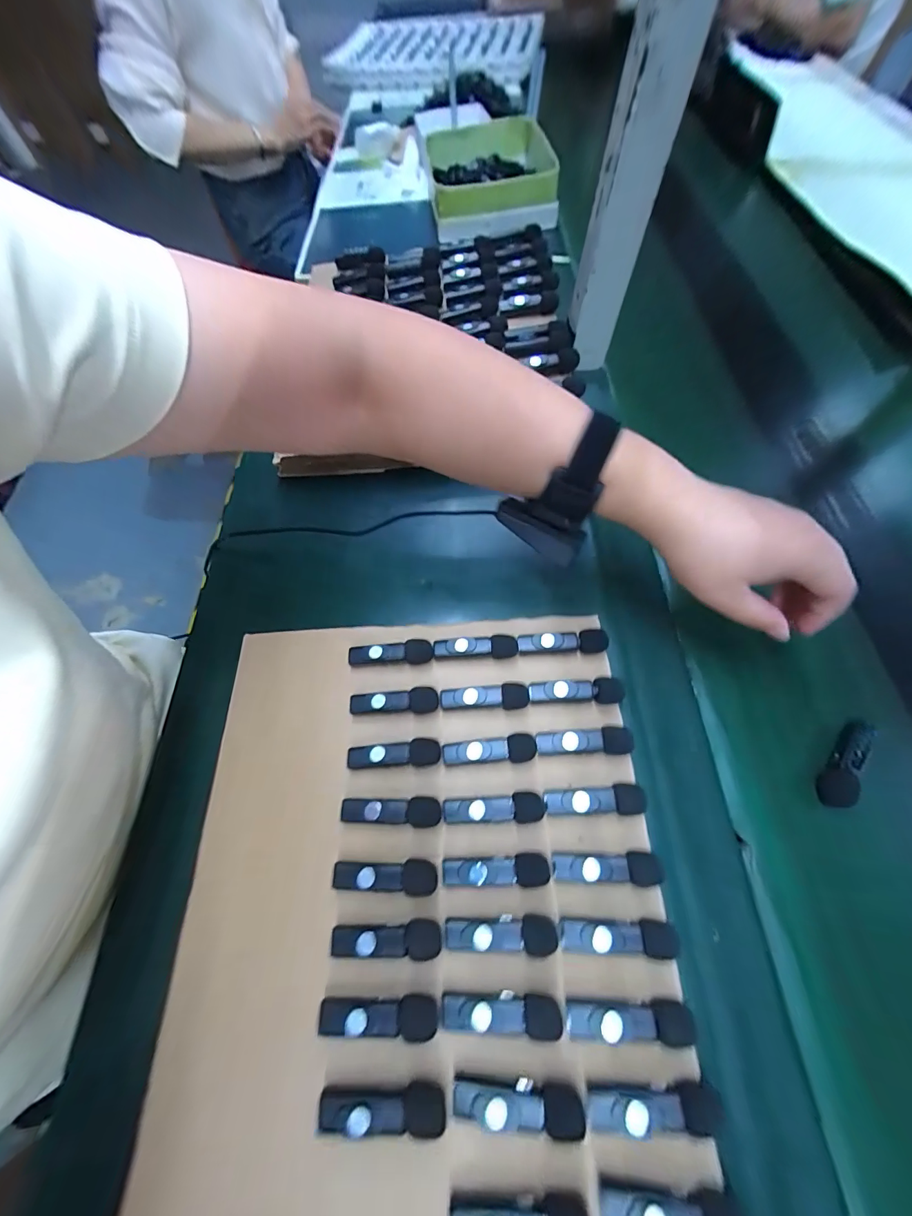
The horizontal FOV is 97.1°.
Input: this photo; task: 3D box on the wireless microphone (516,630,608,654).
[{"bbox_3d":[0.082,0.027,0.312,0.067,0.016,0.016,2,63,1],"label":"wireless microphone"}]

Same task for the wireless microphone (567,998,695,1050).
[{"bbox_3d":[0.092,0.222,0.216,0.065,0.015,0.017,-2,63,-1],"label":"wireless microphone"}]

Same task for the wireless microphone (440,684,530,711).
[{"bbox_3d":[0.021,0.067,0.298,0.064,0.016,0.017,1,63,0],"label":"wireless microphone"}]

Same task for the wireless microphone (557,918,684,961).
[{"bbox_3d":[0.093,0.190,0.233,0.065,0.019,0.017,0,63,0],"label":"wireless microphone"}]

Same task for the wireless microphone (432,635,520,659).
[{"bbox_3d":[0.015,0.031,0.315,0.064,0.015,0.015,0,63,0],"label":"wireless microphone"}]

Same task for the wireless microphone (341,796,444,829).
[{"bbox_3d":[-0.043,0.135,0.268,0.066,0.010,0.018,3,63,1],"label":"wireless microphone"}]

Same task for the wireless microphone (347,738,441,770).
[{"bbox_3d":[-0.043,0.103,0.284,0.064,0.014,0.018,-1,63,-1],"label":"wireless microphone"}]

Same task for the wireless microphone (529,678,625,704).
[{"bbox_3d":[0.087,0.063,0.294,0.066,0.016,0.017,-1,63,-1],"label":"wireless microphone"}]

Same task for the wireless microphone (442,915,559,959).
[{"bbox_3d":[0.026,0.191,0.237,0.063,0.016,0.017,1,63,0],"label":"wireless microphone"}]

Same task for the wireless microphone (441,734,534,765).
[{"bbox_3d":[0.023,0.100,0.282,0.064,0.015,0.018,-1,63,0],"label":"wireless microphone"}]

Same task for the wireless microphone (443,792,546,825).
[{"bbox_3d":[0.025,0.132,0.265,0.065,0.014,0.017,-2,63,-1],"label":"wireless microphone"}]

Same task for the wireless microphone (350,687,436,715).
[{"bbox_3d":[-0.046,0.070,0.301,0.065,0.016,0.017,0,63,0],"label":"wireless microphone"}]

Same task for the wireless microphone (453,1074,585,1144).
[{"bbox_3d":[0.031,0.252,0.206,0.063,0.017,0.017,3,63,1],"label":"wireless microphone"}]

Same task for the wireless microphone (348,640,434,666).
[{"bbox_3d":[-0.051,0.036,0.319,0.065,0.016,0.016,-1,63,-1],"label":"wireless microphone"}]

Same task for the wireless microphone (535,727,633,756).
[{"bbox_3d":[0.088,0.094,0.279,0.064,0.016,0.017,-2,63,-1],"label":"wireless microphone"}]

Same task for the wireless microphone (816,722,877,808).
[{"bbox_3d":[0.270,0.107,0.278,0.018,0.016,0.061,35,68,16],"label":"wireless microphone"}]

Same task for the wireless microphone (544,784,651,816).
[{"bbox_3d":[0.090,0.126,0.263,0.062,0.017,0.018,1,63,0],"label":"wireless microphone"}]

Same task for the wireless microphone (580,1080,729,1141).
[{"bbox_3d":[0.098,0.249,0.202,0.066,0.016,0.015,-1,63,-1],"label":"wireless microphone"}]

